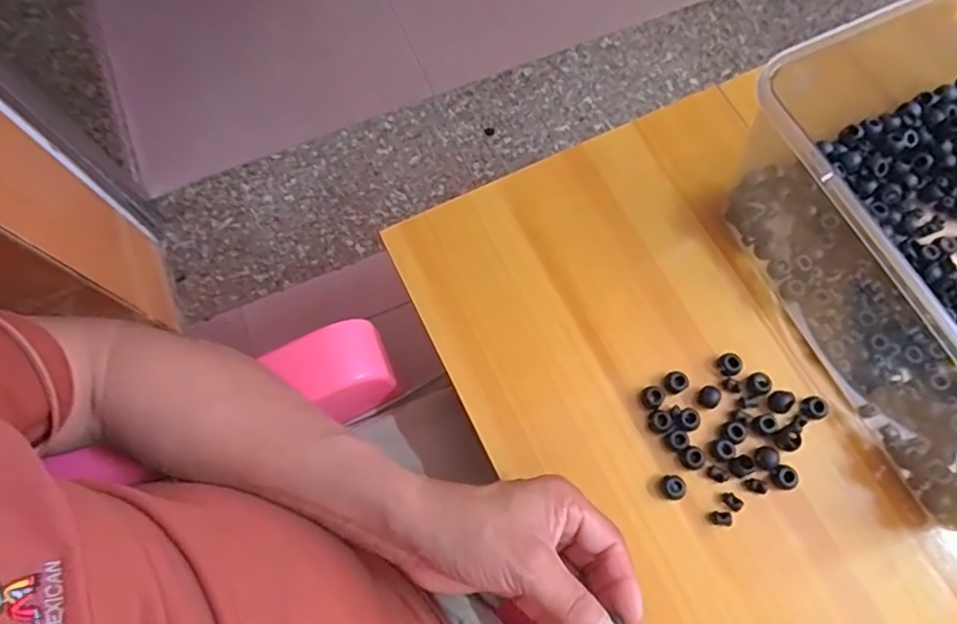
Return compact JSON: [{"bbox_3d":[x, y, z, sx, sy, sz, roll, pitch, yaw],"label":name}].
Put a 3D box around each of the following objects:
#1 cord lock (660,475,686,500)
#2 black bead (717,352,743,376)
[{"bbox_3d":[0.125,0.113,0.398,0.014,0.010,0.014,0,71,0],"label":"cord lock"},{"bbox_3d":[0.173,0.036,0.424,0.014,0.008,0.016,-28,74,-9],"label":"black bead"}]

